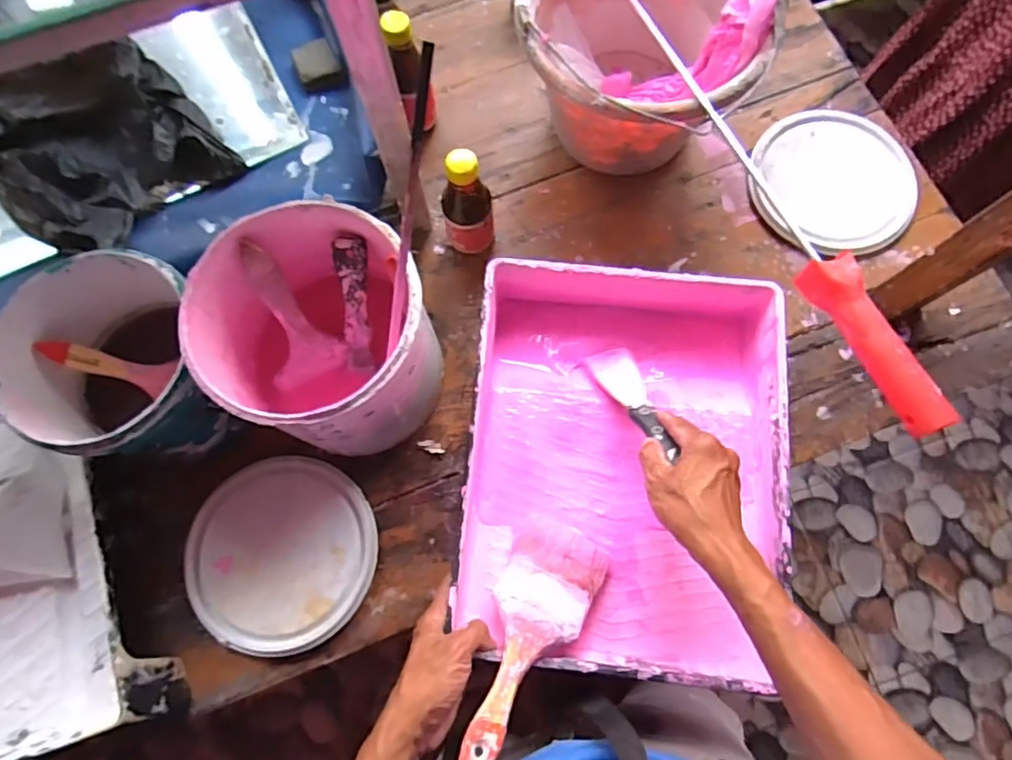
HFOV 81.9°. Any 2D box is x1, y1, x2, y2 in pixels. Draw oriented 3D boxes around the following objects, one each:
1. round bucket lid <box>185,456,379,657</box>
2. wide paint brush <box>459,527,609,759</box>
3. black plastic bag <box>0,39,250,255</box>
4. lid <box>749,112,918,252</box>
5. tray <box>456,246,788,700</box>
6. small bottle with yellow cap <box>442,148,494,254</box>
[{"bbox_3d":[-0.217,0.165,0.564,0.177,0.026,0.173,0,76,1],"label":"round bucket lid"},{"bbox_3d":[0.014,0.207,0.452,0.076,0.020,0.194,25,54,7],"label":"wide paint brush"},{"bbox_3d":[-0.422,-0.242,0.601,0.202,0.074,0.197,-42,79,-8],"label":"black plastic bag"},{"bbox_3d":[0.371,-0.223,0.660,0.176,0.026,0.172,0,76,1],"label":"lid"},{"bbox_3d":[0.108,0.072,0.544,0.273,0.091,0.348,5,77,3],"label":"tray"},{"bbox_3d":[-0.039,-0.174,0.594,0.042,0.145,0.043,0,76,1],"label":"small bottle with yellow cap"}]

